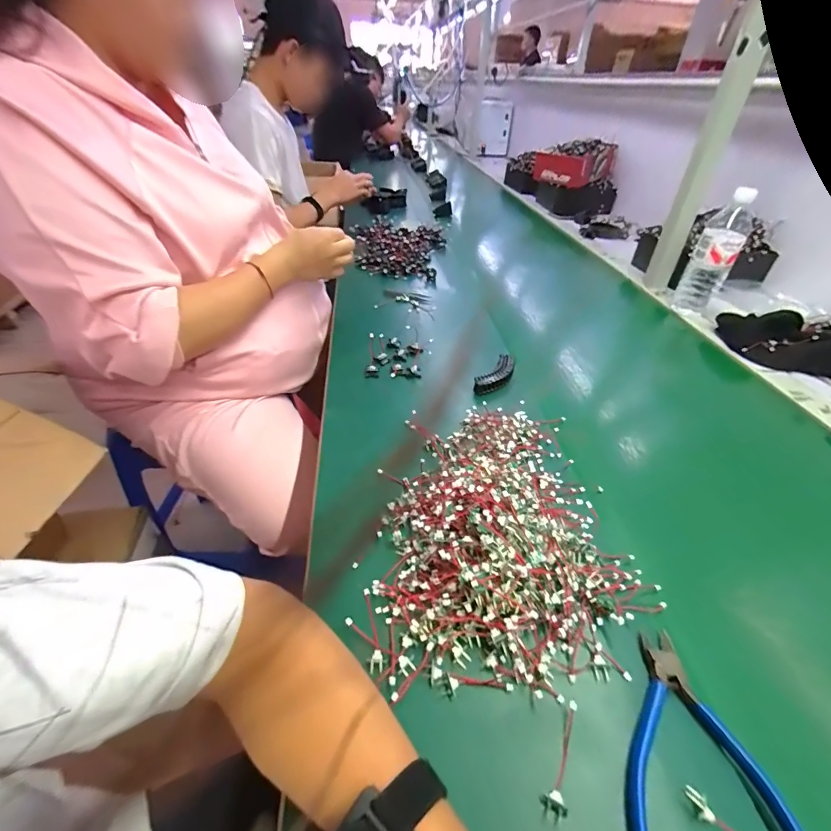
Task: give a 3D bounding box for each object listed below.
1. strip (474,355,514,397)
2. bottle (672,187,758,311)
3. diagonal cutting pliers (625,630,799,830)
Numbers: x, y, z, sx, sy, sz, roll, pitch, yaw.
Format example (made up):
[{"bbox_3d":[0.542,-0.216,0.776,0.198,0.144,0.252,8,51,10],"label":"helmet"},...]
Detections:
[{"bbox_3d":[0.124,-0.059,0.600,0.036,0.028,0.084,28,46,28],"label":"strip"},{"bbox_3d":[0.574,-0.307,0.777,0.073,0.210,0.067,28,46,27],"label":"bottle"},{"bbox_3d":[0.184,0.223,0.274,0.098,0.020,0.133,6,40,4],"label":"diagonal cutting pliers"}]

